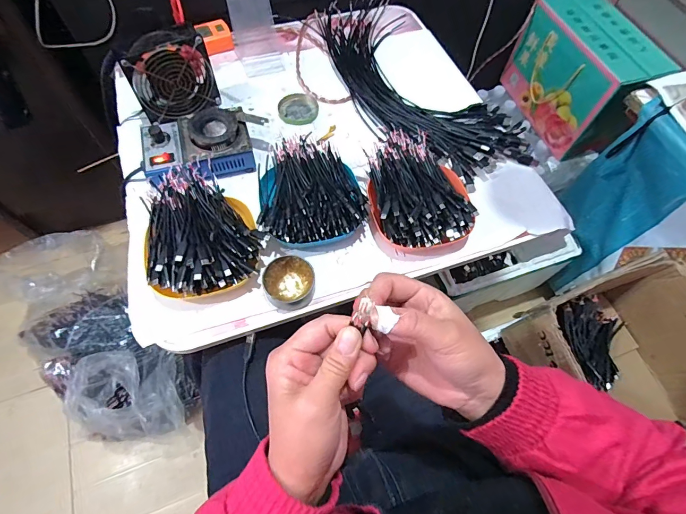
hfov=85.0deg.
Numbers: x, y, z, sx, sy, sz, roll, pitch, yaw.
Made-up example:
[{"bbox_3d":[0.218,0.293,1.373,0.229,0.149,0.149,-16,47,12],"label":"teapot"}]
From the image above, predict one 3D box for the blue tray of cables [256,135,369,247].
[{"bbox_3d":[-0.045,-0.092,0.519,0.140,0.055,0.168,-7,64,-6],"label":"blue tray of cables"}]

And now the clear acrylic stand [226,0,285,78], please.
[{"bbox_3d":[-0.151,-0.391,0.648,0.080,0.092,0.094,-10,65,-7],"label":"clear acrylic stand"}]

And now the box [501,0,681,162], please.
[{"bbox_3d":[0.591,-0.455,0.947,0.159,0.239,0.321,-17,66,-11],"label":"box"}]

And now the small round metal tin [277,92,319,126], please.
[{"bbox_3d":[-0.075,-0.250,0.628,0.065,0.011,0.060,1,64,-2],"label":"small round metal tin"}]

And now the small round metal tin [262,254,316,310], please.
[{"bbox_3d":[-0.066,0.033,0.472,0.062,0.027,0.065,1,64,-2],"label":"small round metal tin"}]

